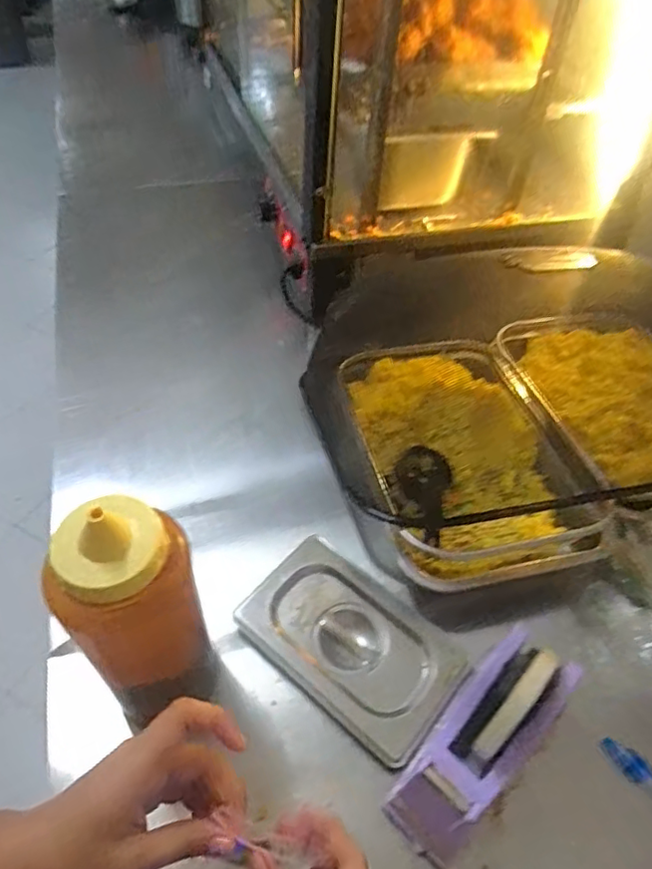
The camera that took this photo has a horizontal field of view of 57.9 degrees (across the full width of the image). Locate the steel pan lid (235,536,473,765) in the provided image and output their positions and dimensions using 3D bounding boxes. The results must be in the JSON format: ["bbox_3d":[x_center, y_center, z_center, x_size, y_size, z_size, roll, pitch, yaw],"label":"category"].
[{"bbox_3d":[0.022,0.169,0.487,0.174,0.025,0.110,32,53,23],"label":"steel pan lid"}]

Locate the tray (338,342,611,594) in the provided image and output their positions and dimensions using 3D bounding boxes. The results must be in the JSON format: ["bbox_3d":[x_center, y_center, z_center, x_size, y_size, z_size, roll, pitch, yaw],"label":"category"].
[{"bbox_3d":[0.135,0.016,0.595,0.202,0.073,0.284,-7,49,-11],"label":"tray"}]

